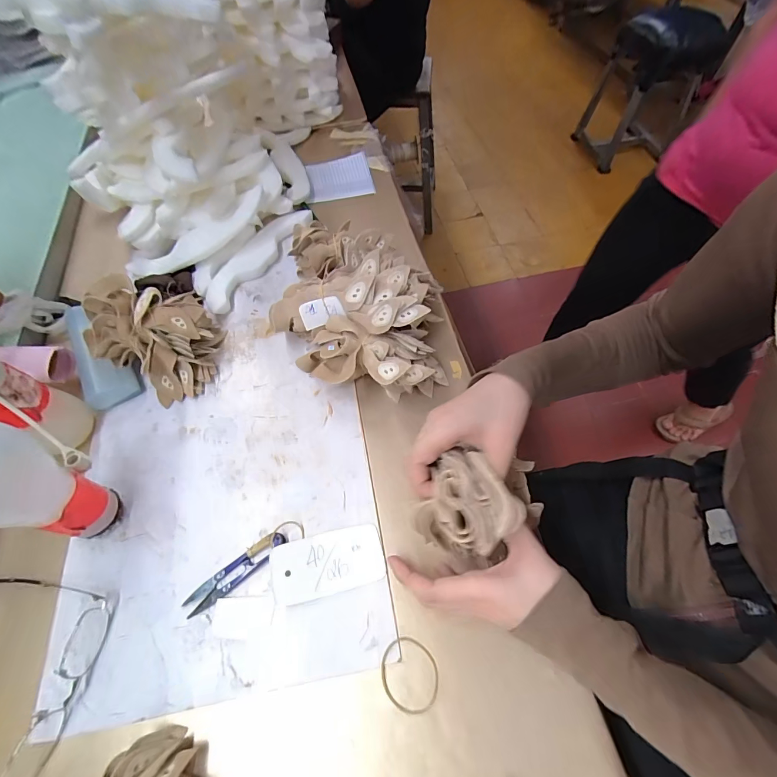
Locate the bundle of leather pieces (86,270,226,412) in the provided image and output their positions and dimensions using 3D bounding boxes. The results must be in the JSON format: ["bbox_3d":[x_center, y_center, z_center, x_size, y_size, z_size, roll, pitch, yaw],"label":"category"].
[{"bbox_3d":[-0.269,-0.066,0.451,0.124,0.095,0.116,-1,60,2],"label":"bundle of leather pieces"}]

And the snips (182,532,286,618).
[{"bbox_3d":[-0.143,0.173,0.361,0.101,0.006,0.023,-36,65,-17],"label":"snips"}]

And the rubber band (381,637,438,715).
[{"bbox_3d":[0.018,0.238,0.318,0.047,0.004,0.052,-6,60,-1],"label":"rubber band"}]

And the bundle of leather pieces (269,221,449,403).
[{"bbox_3d":[-0.034,-0.101,0.466,0.203,0.090,0.226,2,60,3],"label":"bundle of leather pieces"}]

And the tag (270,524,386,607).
[{"bbox_3d":[-0.057,0.164,0.359,0.103,0.004,0.052,-11,62,-8],"label":"tag"}]

